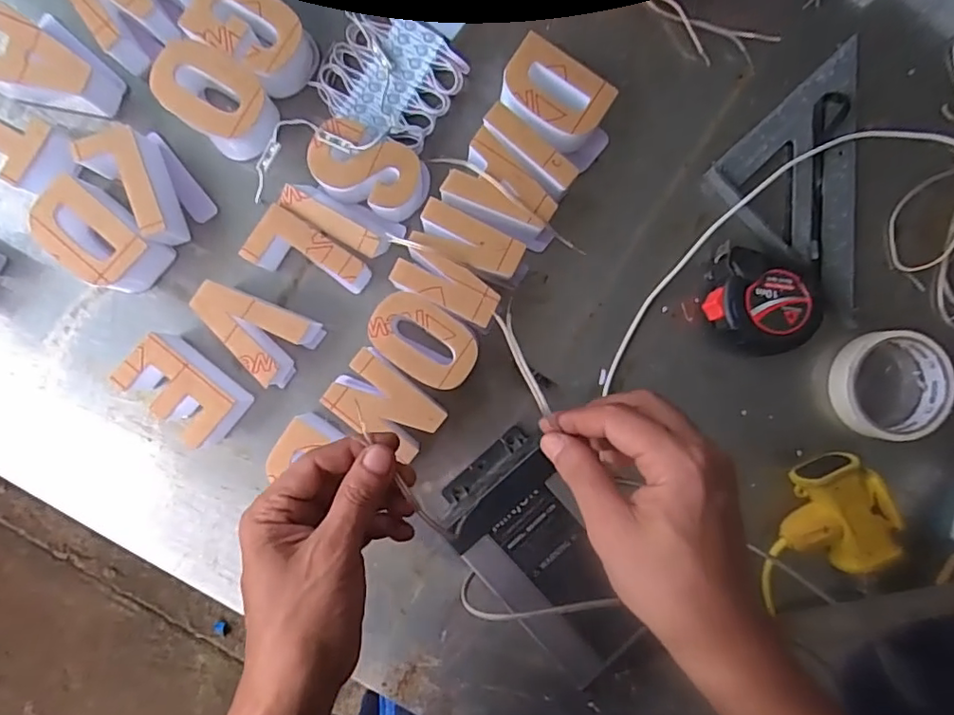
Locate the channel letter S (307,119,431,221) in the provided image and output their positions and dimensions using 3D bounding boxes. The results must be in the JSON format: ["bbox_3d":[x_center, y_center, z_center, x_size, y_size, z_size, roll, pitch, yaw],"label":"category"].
[{"bbox_3d":[-0.081,-0.139,0.452,0.094,0.045,0.061,33,89,-3],"label":"channel letter S"}]

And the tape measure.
[{"bbox_3d":[0.230,-0.044,0.470,0.087,0.036,0.076,24,88,-1],"label":"tape measure"}]

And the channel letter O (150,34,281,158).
[{"bbox_3d":[-0.203,-0.200,0.451,0.080,0.044,0.057,35,88,-1],"label":"channel letter O"}]

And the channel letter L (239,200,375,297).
[{"bbox_3d":[-0.125,-0.076,0.459,0.095,0.051,0.053,31,88,-1],"label":"channel letter L"}]

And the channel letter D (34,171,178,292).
[{"bbox_3d":[-0.291,-0.091,0.446,0.083,0.050,0.053,41,88,-1],"label":"channel letter D"}]

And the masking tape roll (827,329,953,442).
[{"bbox_3d":[0.344,0.023,0.481,0.085,0.036,0.087,0,91,-3],"label":"masking tape roll"}]

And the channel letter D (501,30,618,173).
[{"bbox_3d":[0.063,-0.195,0.462,0.093,0.050,0.062,27,88,-1],"label":"channel letter D"}]

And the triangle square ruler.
[{"bbox_3d":[0.307,-0.146,0.489,0.174,0.023,0.170,-43,91,-2],"label":"triangle square ruler"}]

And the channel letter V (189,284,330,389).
[{"bbox_3d":[-0.173,-0.023,0.452,0.081,0.050,0.058,36,88,-1],"label":"channel letter V"}]

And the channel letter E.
[{"bbox_3d":[-0.227,0.025,0.448,0.081,0.049,0.049,41,88,-1],"label":"channel letter E"}]

